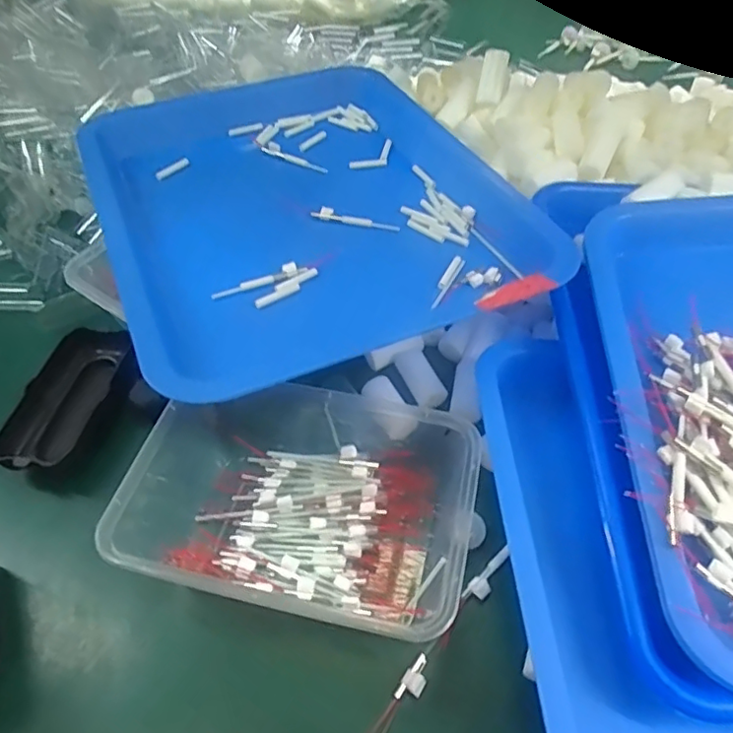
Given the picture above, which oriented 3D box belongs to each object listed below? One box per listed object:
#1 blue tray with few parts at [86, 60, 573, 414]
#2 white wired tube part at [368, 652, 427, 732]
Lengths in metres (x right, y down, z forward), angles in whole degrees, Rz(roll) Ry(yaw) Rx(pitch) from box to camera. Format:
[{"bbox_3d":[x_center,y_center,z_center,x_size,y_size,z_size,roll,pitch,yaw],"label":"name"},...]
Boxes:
[{"bbox_3d":[-0.046,-0.136,0.432,0.283,0.053,0.351,-20,53,-11],"label":"blue tray with few parts"},{"bbox_3d":[0.015,0.161,0.277,0.010,0.006,0.052,31,58,25],"label":"white wired tube part"}]

